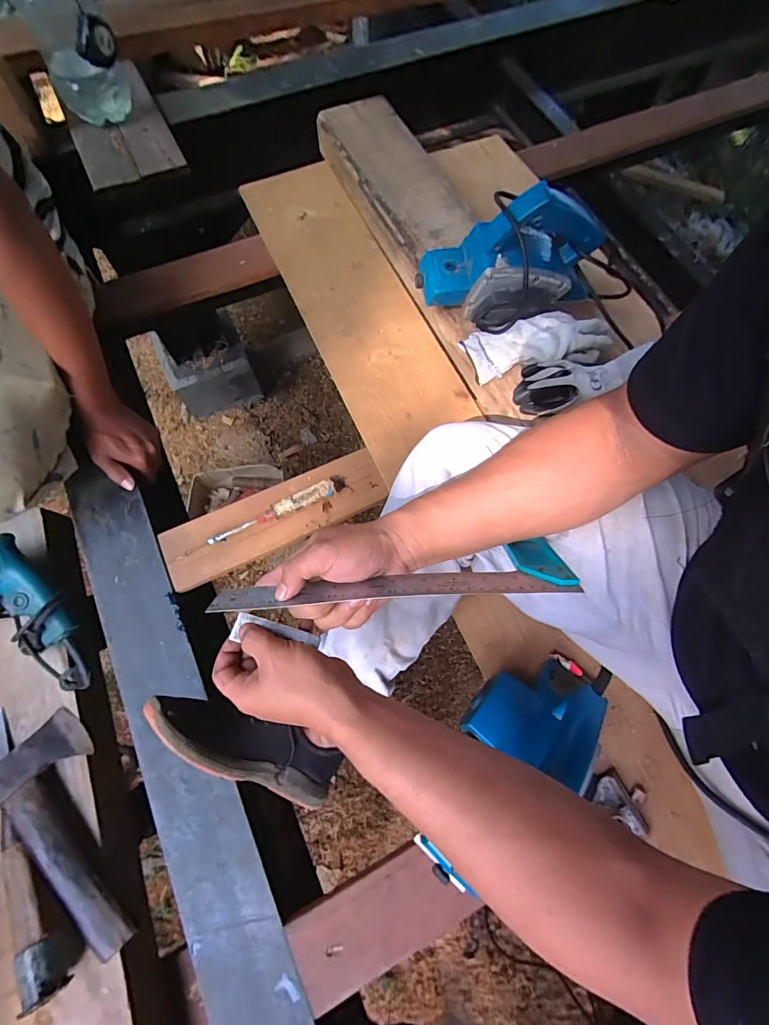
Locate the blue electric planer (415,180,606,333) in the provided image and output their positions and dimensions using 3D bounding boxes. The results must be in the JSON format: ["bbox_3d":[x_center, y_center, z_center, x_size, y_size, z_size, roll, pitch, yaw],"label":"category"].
[{"bbox_3d":[0.190,-0.358,0.603,0.261,0.144,0.114,1,71,-2],"label":"blue electric planer"}]

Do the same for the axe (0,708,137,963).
[{"bbox_3d":[-0.373,0.383,0.520,0.259,0.035,0.115,41,74,12],"label":"axe"}]

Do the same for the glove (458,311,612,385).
[{"bbox_3d":[0.232,-0.256,0.636,0.219,0.038,0.084,-9,71,-5],"label":"glove"}]

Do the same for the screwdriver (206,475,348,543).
[{"bbox_3d":[-0.154,-0.006,0.618,0.207,0.030,0.029,-24,73,-10],"label":"screwdriver"}]

